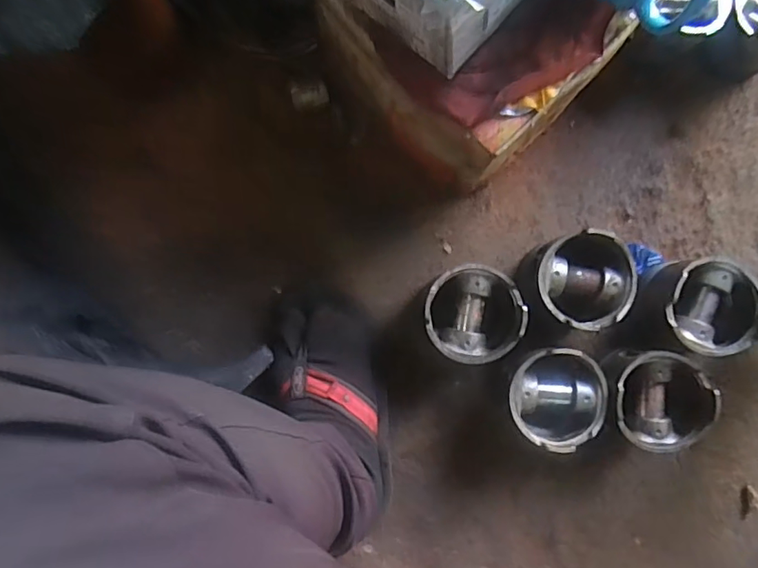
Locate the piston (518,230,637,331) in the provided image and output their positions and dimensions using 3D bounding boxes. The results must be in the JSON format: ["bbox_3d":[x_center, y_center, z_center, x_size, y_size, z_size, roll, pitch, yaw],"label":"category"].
[{"bbox_3d":[0.197,-0.002,0.530,0.092,0.081,0.089,2,87,-1],"label":"piston"}]

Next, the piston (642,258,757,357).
[{"bbox_3d":[0.317,0.024,0.532,0.112,0.090,0.090,-14,88,-1],"label":"piston"}]

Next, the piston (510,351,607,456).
[{"bbox_3d":[0.172,0.110,0.527,0.089,0.086,0.093,0,87,-1],"label":"piston"}]

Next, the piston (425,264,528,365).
[{"bbox_3d":[0.091,0.030,0.528,0.091,0.083,0.090,0,87,-1],"label":"piston"}]

